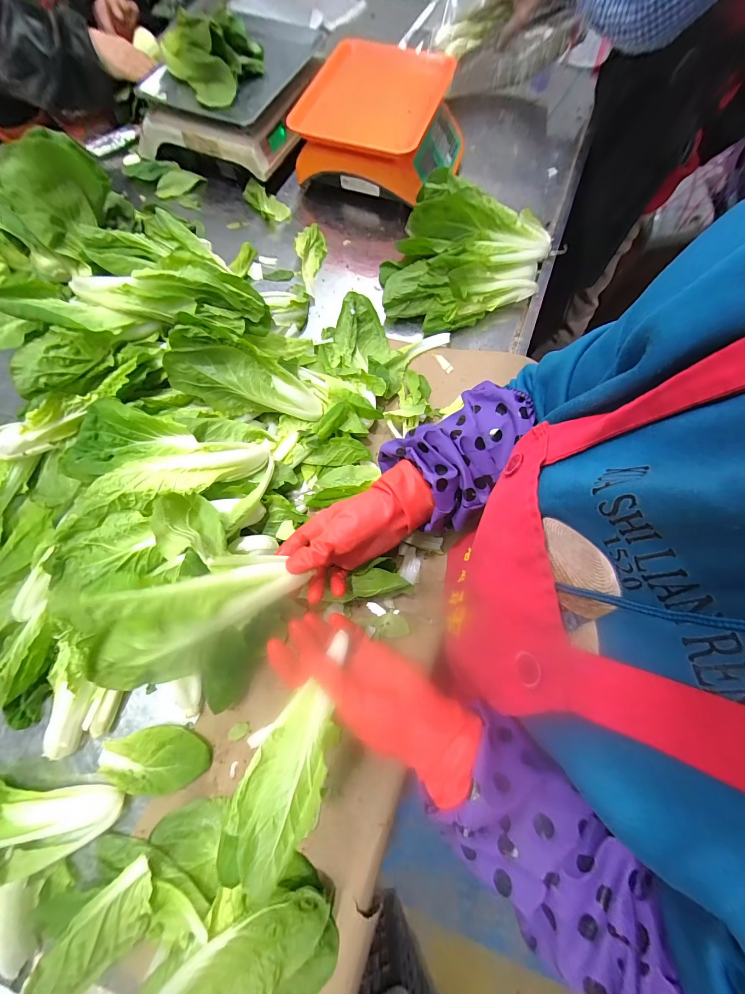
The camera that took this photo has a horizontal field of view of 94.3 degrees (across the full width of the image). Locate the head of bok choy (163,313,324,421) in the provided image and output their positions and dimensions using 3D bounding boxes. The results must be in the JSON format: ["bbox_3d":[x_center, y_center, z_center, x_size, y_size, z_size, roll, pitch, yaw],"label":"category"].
[{"bbox_3d":[-0.168,-0.156,0.478,0.208,0.076,0.078,18,70,-25],"label":"head of bok choy"}]

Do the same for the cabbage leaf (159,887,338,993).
[{"bbox_3d":[-0.119,0.432,0.316,0.167,0.041,0.094,-12,72,-4],"label":"cabbage leaf"}]

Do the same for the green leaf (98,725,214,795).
[{"bbox_3d":[-0.251,0.300,0.397,0.122,0.013,0.064,5,72,1],"label":"green leaf"}]

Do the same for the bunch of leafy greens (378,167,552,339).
[{"bbox_3d":[0.151,-0.403,0.581,0.244,0.105,0.255,0,72,-1],"label":"bunch of leafy greens"}]

